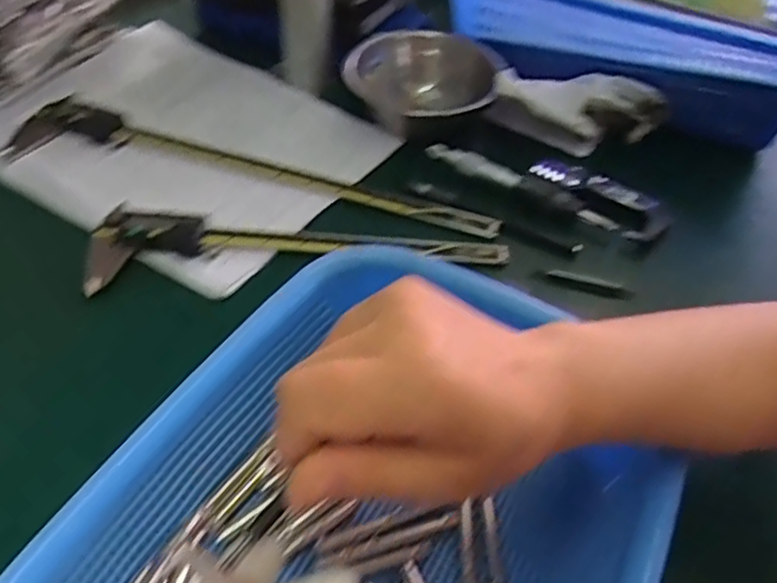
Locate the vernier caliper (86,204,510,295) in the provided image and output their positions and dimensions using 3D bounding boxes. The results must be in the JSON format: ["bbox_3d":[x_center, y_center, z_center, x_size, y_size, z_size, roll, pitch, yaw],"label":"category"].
[{"bbox_3d":[-0.061,-0.037,0.477,0.289,0.016,0.068,-1,47,-6],"label":"vernier caliper"}]

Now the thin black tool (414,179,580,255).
[{"bbox_3d":[0.080,-0.060,0.519,0.144,0.004,0.018,25,50,17],"label":"thin black tool"}]

